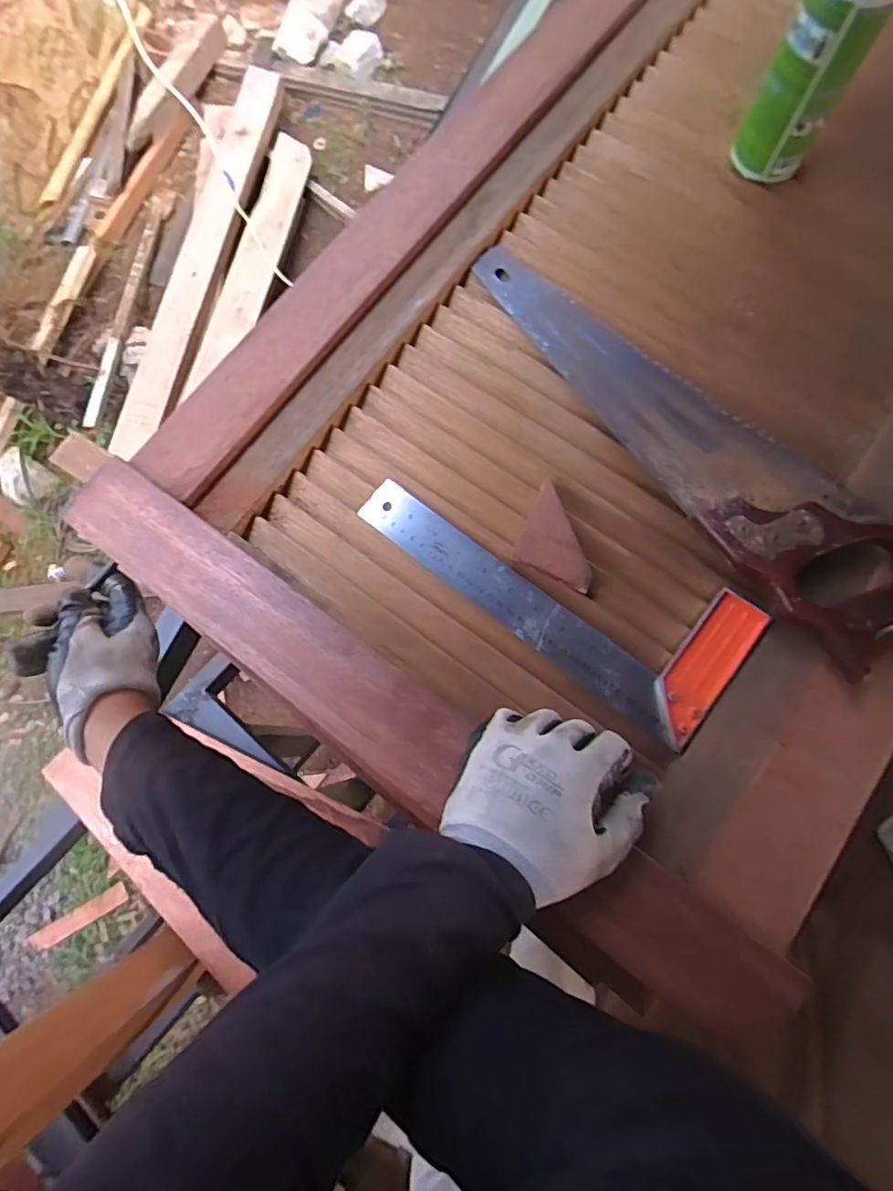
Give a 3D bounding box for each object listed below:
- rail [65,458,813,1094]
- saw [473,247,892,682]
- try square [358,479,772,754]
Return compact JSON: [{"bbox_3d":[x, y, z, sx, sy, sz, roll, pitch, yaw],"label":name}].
[{"bbox_3d":[-0.035,0.092,0.391,0.599,0.031,0.079,37,79,10],"label":"rail"},{"bbox_3d":[0.184,-0.145,0.441,0.109,0.033,0.463,-35,71,-8],"label":"saw"},{"bbox_3d":[0.081,-0.022,0.425,0.297,0.022,0.114,37,80,10],"label":"try square"}]

